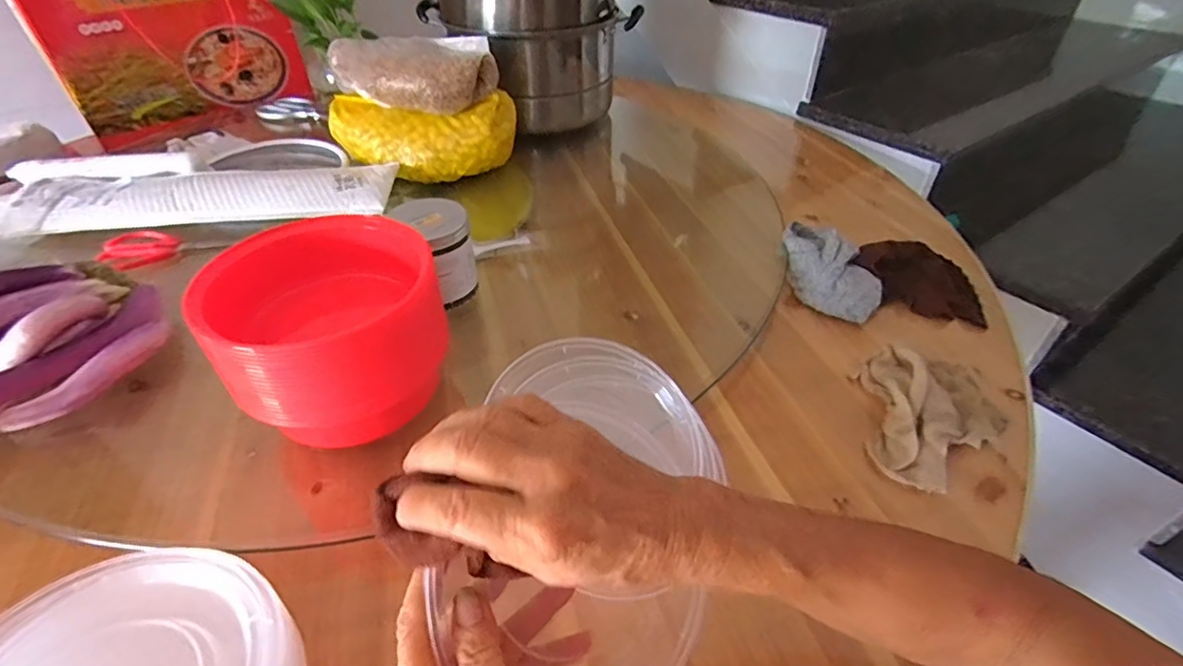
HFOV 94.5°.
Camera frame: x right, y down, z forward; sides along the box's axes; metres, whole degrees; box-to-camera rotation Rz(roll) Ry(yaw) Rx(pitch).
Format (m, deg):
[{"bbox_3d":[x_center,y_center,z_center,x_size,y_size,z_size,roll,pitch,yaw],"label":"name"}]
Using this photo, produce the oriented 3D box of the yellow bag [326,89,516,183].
[{"bbox_3d":[-0.242,-0.281,0.784,0.263,0.088,0.103,-3,41,-2],"label":"yellow bag"}]

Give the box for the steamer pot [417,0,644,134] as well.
[{"bbox_3d":[-0.110,-0.540,0.923,0.261,0.312,0.288,-29,49,-29],"label":"steamer pot"}]

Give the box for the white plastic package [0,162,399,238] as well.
[{"bbox_3d":[-0.507,-0.180,0.709,0.482,0.023,0.107,-3,58,-1],"label":"white plastic package"}]

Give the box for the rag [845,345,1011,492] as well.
[{"bbox_3d":[0.304,0.068,0.485,0.110,0.032,0.150,6,41,8],"label":"rag"}]

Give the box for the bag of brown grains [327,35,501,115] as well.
[{"bbox_3d":[-0.259,-0.356,0.743,0.254,0.072,0.093,11,42,13],"label":"bag of brown grains"}]

